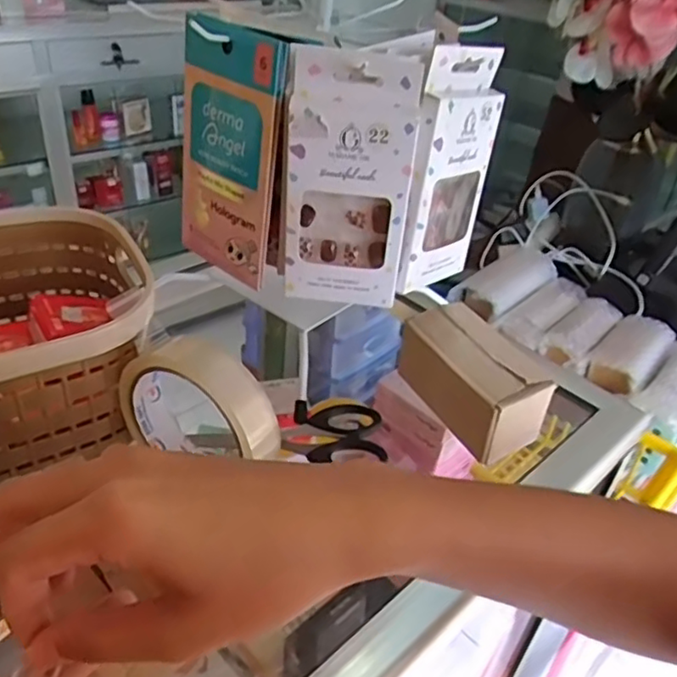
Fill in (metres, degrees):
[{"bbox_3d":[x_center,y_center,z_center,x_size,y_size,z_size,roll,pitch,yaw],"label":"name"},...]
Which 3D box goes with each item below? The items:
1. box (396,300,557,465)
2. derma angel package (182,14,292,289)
[{"bbox_3d":[0.088,0.028,0.434,0.055,0.056,0.099,-18,41,-30],"label":"box"},{"bbox_3d":[-0.063,-0.110,0.383,0.075,0.140,0.020,29,37,29],"label":"derma angel package"}]

